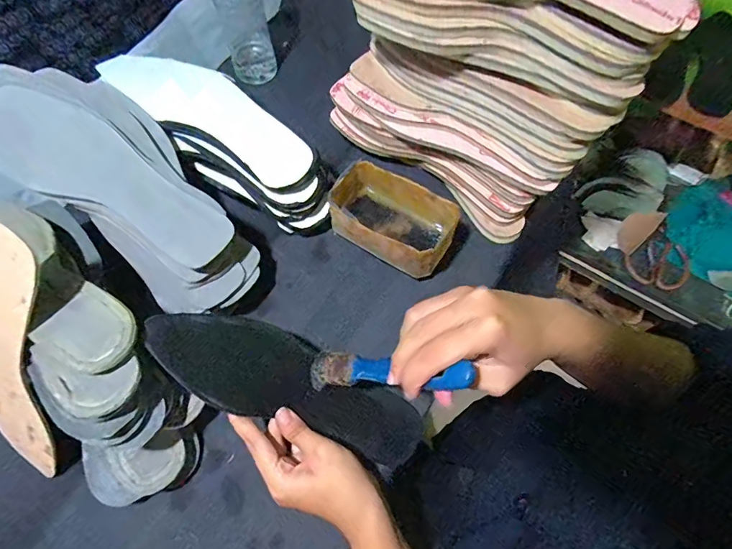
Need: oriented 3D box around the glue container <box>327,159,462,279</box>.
[{"bbox_3d":[0.024,-0.052,0.426,0.130,0.059,0.079,27,70,13],"label":"glue container"}]

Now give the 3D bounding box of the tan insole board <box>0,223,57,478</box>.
[{"bbox_3d":[-0.280,0.069,0.325,0.078,0.228,0.011,24,26,9],"label":"tan insole board"}]

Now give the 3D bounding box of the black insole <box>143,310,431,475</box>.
[{"bbox_3d":[-0.061,0.096,0.361,0.245,0.026,0.072,29,68,-14],"label":"black insole"}]

